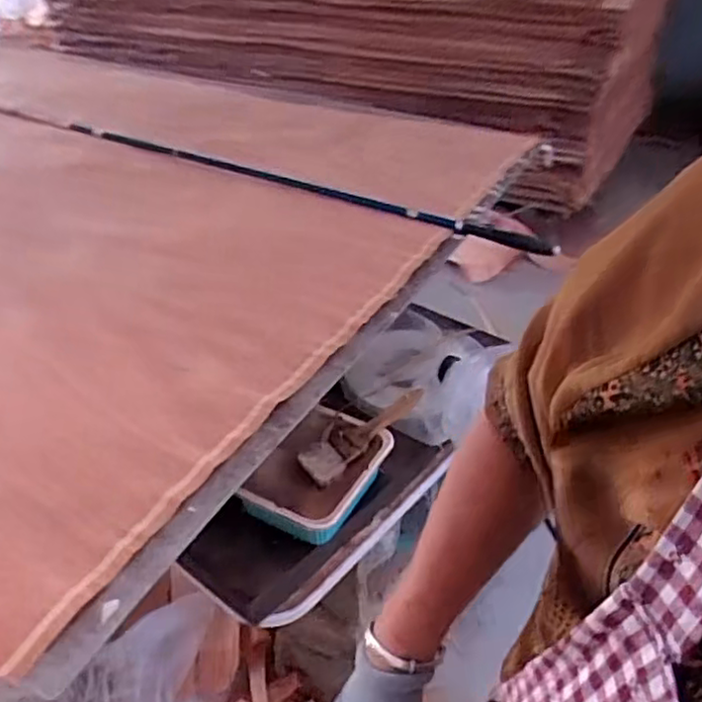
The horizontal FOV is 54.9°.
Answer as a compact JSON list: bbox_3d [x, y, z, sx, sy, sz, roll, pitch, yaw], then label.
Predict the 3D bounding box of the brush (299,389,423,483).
[{"bbox_3d":[0.016,0.100,0.862,0.176,0.030,0.060,-33,47,-13],"label":"brush"}]

